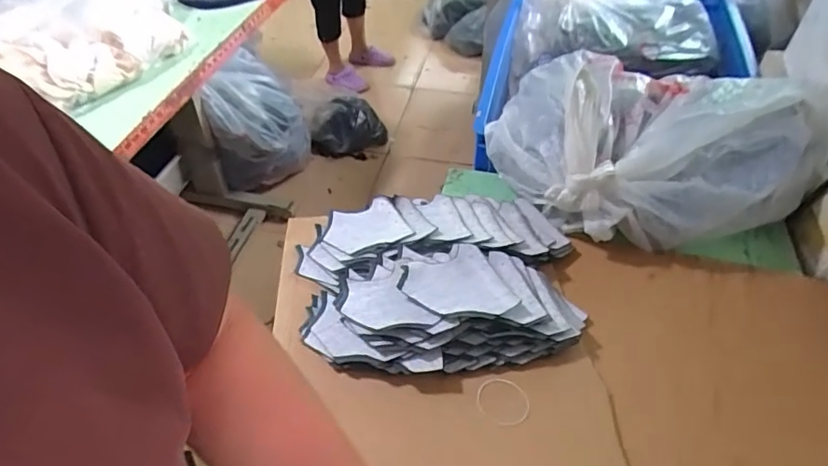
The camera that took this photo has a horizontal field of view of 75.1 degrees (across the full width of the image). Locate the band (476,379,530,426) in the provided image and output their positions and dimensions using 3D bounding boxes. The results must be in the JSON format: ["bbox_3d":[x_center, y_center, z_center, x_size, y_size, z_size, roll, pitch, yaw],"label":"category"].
[{"bbox_3d":[0.101,0.192,0.610,0.060,0.004,0.054,6,51,8],"label":"band"}]

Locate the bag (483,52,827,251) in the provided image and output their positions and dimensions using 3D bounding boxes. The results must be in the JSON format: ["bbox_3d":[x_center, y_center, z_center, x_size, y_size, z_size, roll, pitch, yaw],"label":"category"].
[{"bbox_3d":[0.329,-0.125,0.795,0.450,0.182,0.302,24,51,23],"label":"bag"}]

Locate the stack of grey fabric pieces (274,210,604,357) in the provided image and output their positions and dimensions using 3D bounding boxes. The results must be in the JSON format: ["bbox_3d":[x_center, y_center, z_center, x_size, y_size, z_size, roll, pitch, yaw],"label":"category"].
[{"bbox_3d":[0.025,0.001,0.743,0.372,0.064,0.137,-6,46,-3],"label":"stack of grey fabric pieces"}]

